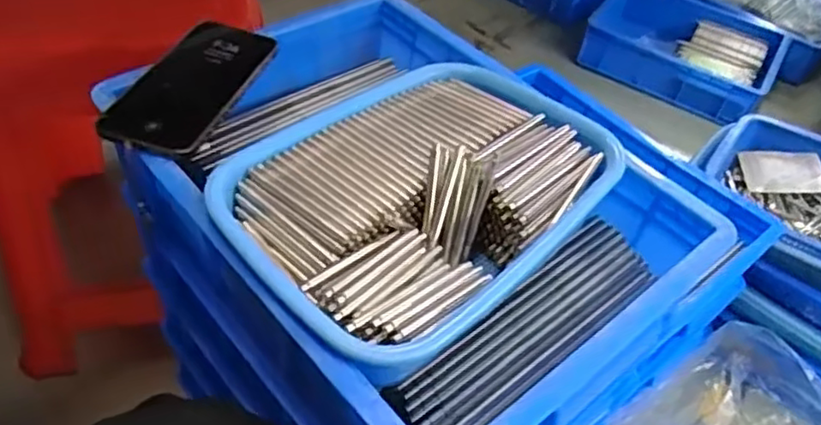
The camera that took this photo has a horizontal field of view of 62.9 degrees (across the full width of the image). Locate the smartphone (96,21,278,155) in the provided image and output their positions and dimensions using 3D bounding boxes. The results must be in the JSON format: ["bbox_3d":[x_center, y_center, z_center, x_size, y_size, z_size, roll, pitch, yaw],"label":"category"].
[{"bbox_3d":[-0.171,-0.102,0.524,0.078,0.010,0.155,16,46,8],"label":"smartphone"}]

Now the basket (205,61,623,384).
[{"bbox_3d":[0.010,-0.014,0.497,0.201,0.067,0.291,35,53,24],"label":"basket"}]

